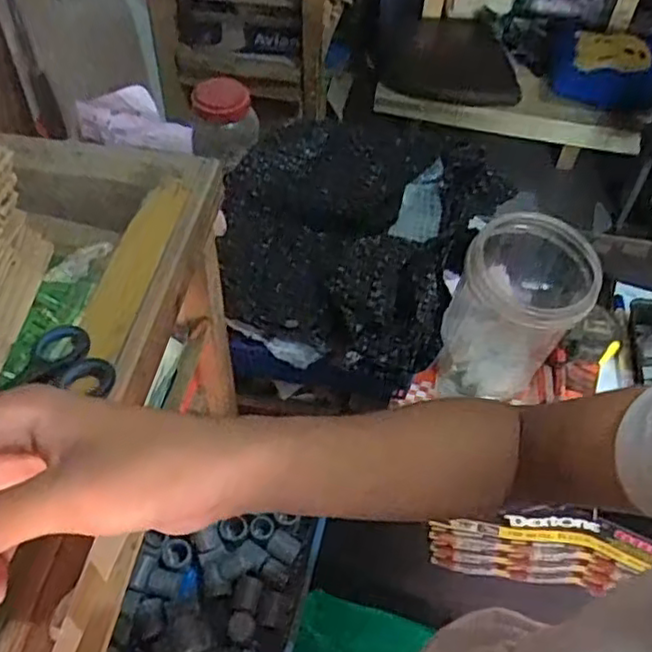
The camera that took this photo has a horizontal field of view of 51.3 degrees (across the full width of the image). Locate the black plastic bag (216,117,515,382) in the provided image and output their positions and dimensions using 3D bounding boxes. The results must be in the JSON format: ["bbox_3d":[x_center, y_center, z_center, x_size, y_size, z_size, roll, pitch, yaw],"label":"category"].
[{"bbox_3d":[0.021,-0.122,0.826,0.319,0.072,0.408,21,52,15],"label":"black plastic bag"}]

